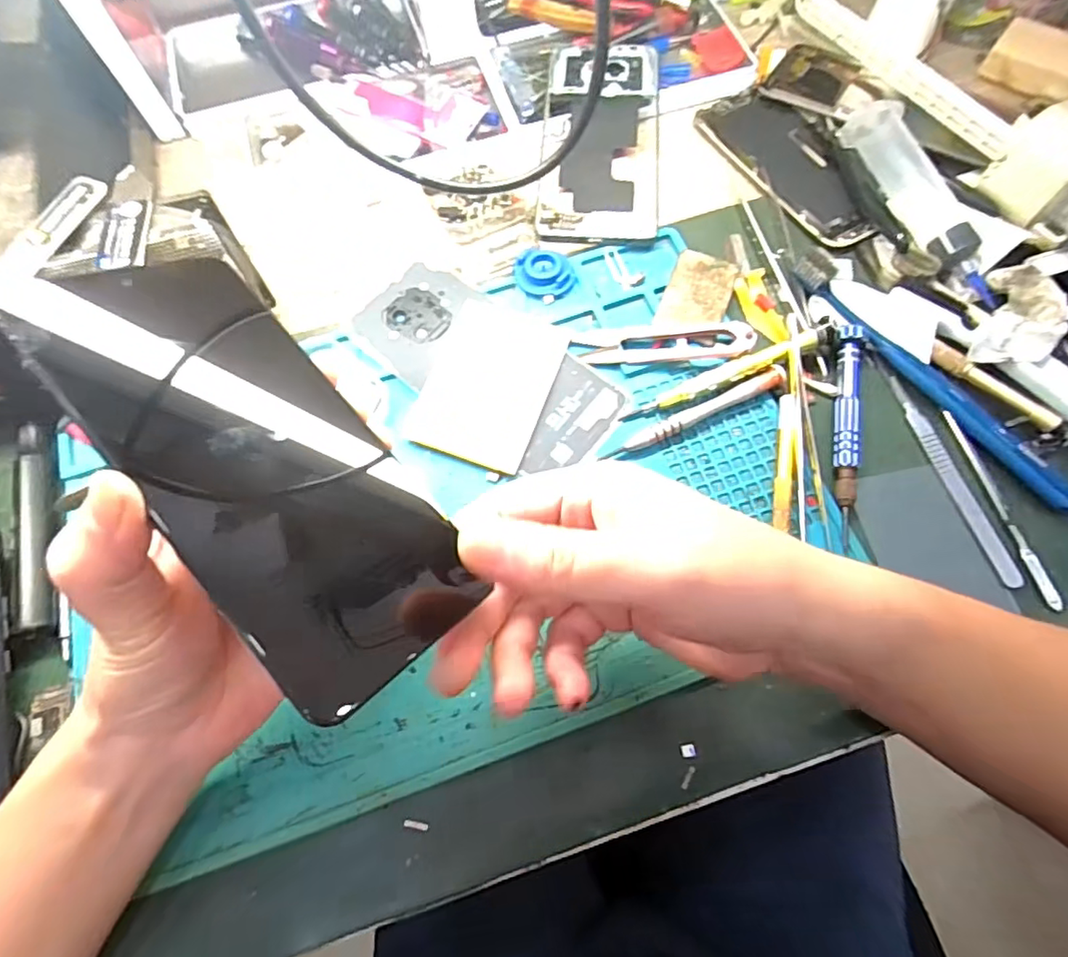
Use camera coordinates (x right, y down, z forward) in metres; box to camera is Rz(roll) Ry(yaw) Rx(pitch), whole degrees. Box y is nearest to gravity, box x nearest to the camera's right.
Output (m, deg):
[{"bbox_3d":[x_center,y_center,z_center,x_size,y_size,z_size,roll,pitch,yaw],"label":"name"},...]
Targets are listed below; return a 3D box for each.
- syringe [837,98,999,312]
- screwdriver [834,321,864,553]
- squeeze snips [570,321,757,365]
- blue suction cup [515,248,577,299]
[{"bbox_3d":[0.227,-0.164,0.343,0.029,0.030,0.147,-18,70,-5],"label":"syringe"},{"bbox_3d":[0.163,-0.026,0.298,0.012,0.014,0.123,10,70,5],"label":"screwdriver"},{"bbox_3d":[0.071,-0.077,0.321,0.095,0.015,0.022,0,69,1],"label":"squeeze snips"},{"bbox_3d":[0.007,-0.122,0.343,0.036,0.008,0.029,-2,69,0],"label":"blue suction cup"}]

